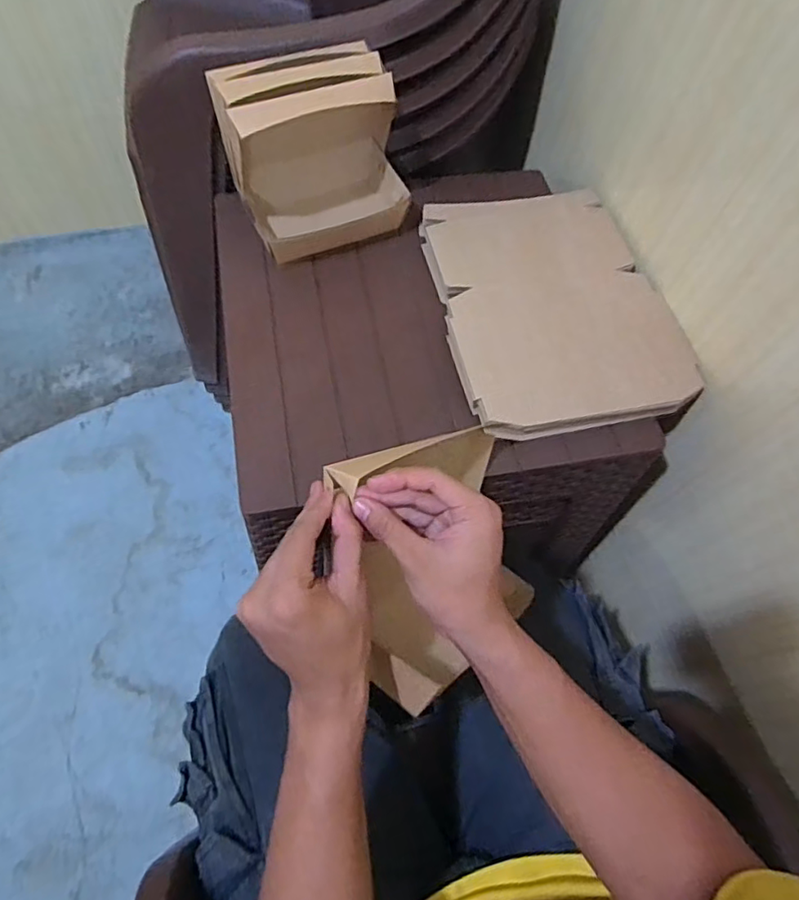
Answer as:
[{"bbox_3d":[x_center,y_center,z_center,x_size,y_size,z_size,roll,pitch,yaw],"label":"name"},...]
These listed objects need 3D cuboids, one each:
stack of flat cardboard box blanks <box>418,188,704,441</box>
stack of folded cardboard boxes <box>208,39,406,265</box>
[{"bbox_3d":[0.177,-0.176,0.667,0.253,0.022,0.343,-10,65,-10],"label":"stack of flat cardboard box blanks"},{"bbox_3d":[-0.097,-0.344,0.665,0.182,0.165,0.137,-19,67,-14],"label":"stack of folded cardboard boxes"}]

